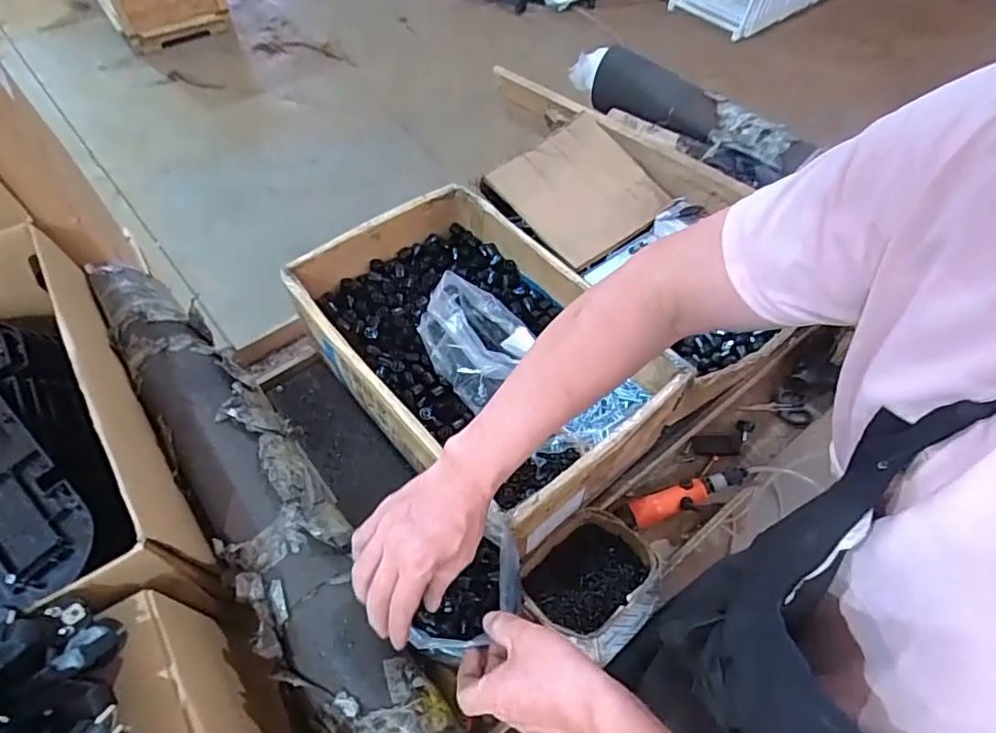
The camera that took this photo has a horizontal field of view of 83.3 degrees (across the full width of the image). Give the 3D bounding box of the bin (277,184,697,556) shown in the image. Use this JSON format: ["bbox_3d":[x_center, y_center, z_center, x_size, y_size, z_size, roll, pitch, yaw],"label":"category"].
[{"bbox_3d":[-0.034,-0.034,0.834,0.350,0.152,0.528,-36,63,-23],"label":"bin"}]

